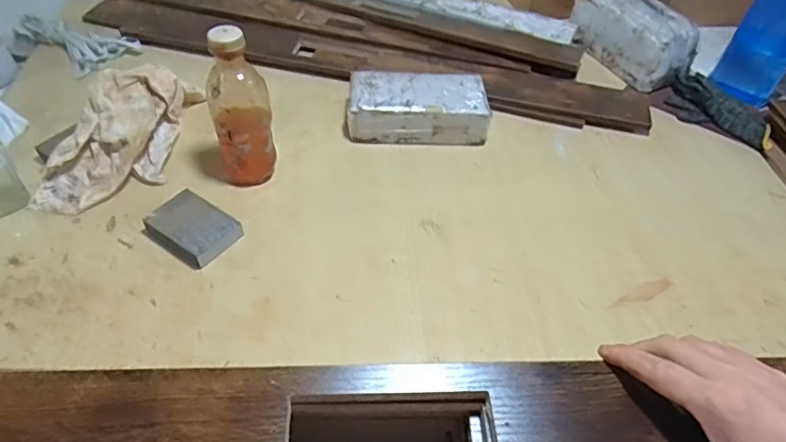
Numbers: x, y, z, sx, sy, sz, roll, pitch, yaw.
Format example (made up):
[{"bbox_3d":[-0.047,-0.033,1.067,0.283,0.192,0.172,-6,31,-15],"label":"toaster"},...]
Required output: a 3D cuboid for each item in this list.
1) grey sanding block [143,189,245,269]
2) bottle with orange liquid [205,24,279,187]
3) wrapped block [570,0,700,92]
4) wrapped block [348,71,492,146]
[{"bbox_3d":[-0.245,0.008,0.659,0.104,0.027,0.076,32,55,20],"label":"grey sanding block"},{"bbox_3d":[-0.188,-0.132,0.665,0.071,0.198,0.065,-11,53,-14],"label":"bottle with orange liquid"},{"bbox_3d":[0.424,-0.333,0.953,0.106,0.099,0.221,-15,54,-17],"label":"wrapped block"},{"bbox_3d":[0.038,-0.173,0.811,0.212,0.054,0.104,2,51,-3],"label":"wrapped block"}]

